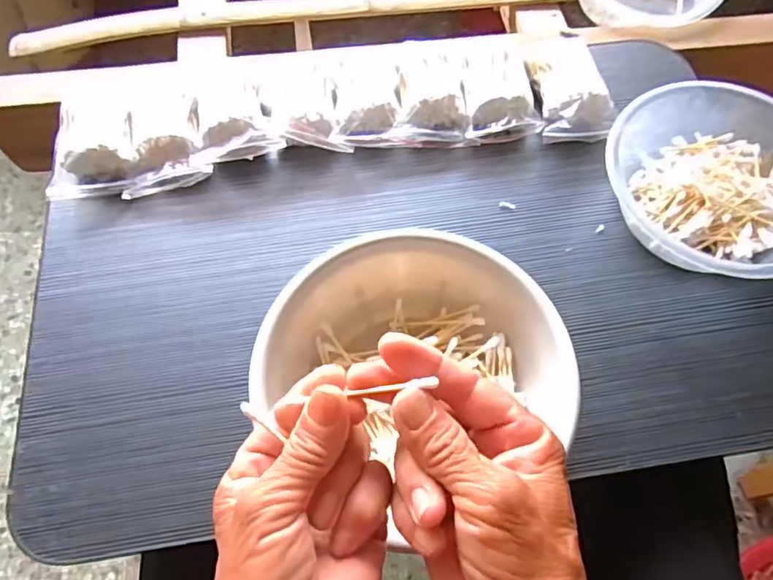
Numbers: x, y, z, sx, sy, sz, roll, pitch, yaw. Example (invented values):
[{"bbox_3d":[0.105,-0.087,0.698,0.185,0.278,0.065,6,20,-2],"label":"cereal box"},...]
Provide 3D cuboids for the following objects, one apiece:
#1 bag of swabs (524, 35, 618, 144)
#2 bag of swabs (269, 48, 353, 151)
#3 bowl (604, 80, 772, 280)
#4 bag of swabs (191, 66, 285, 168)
[{"bbox_3d":[0.160,-0.183,0.477,0.059,0.021,0.123,-3,65,-2],"label":"bag of swabs"},{"bbox_3d":[-0.070,-0.165,0.467,0.057,0.021,0.106,-10,66,-5],"label":"bag of swabs"},{"bbox_3d":[0.258,-0.089,0.425,0.173,0.054,0.160,29,68,12],"label":"bowl"},{"bbox_3d":[-0.130,-0.155,0.459,0.070,0.020,0.103,-11,66,-5],"label":"bag of swabs"}]

